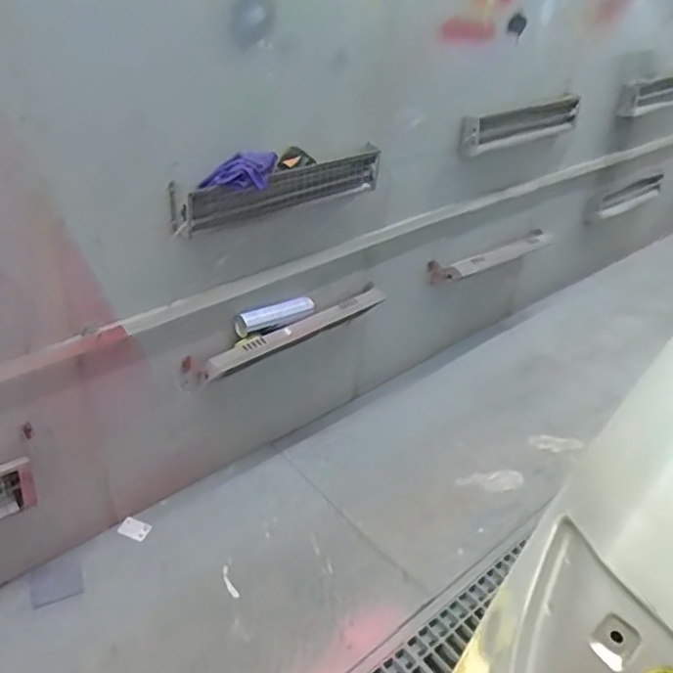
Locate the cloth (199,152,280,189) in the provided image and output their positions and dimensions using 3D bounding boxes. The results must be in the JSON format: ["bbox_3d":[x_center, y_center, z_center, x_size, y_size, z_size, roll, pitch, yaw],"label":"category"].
[{"bbox_3d":[-0.229,-0.391,1.478,0.196,0.075,0.048,-10,37,-20],"label":"cloth"}]

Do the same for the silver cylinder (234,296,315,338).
[{"bbox_3d":[-0.171,-0.067,1.791,0.261,0.059,0.056,-23,43,-33],"label":"silver cylinder"}]

